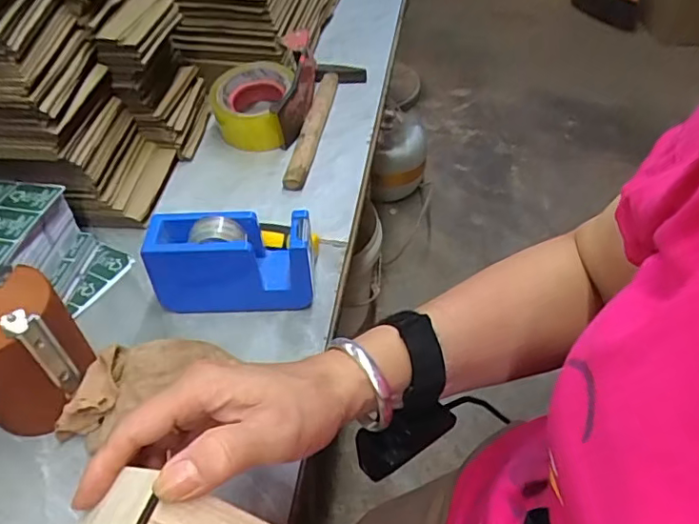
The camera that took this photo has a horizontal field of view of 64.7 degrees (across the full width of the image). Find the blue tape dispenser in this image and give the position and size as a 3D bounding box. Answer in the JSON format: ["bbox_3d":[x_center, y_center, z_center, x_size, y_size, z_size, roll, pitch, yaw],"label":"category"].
[{"bbox_3d":[-0.097,0.000,0.463,0.131,0.083,0.053,-5,44,-5],"label":"blue tape dispenser"}]

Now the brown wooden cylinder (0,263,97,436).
[{"bbox_3d":[-0.230,0.064,0.386,0.074,0.103,0.081,0,44,0],"label":"brown wooden cylinder"}]

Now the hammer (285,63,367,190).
[{"bbox_3d":[-0.027,-0.168,0.655,0.068,0.032,0.236,6,45,6],"label":"hammer"}]

